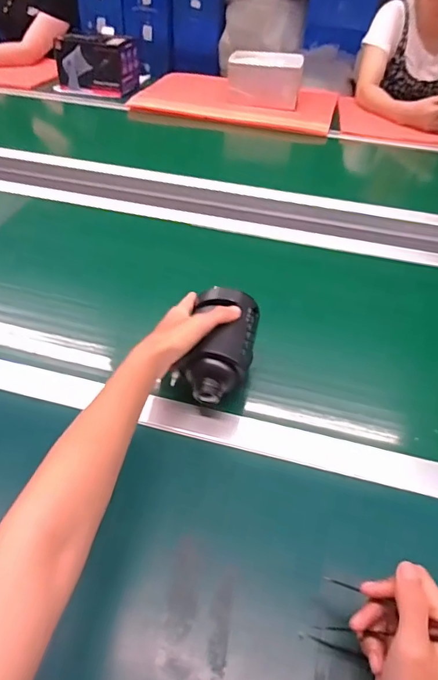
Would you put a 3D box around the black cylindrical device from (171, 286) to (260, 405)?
[{"bbox_3d":[0.001,0.005,0.515,0.069,0.067,0.135,13,61,11],"label":"black cylindrical device"}]

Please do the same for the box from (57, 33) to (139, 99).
[{"bbox_3d":[-0.365,-0.850,1.420,0.222,0.141,0.135,13,43,11],"label":"box"}]

